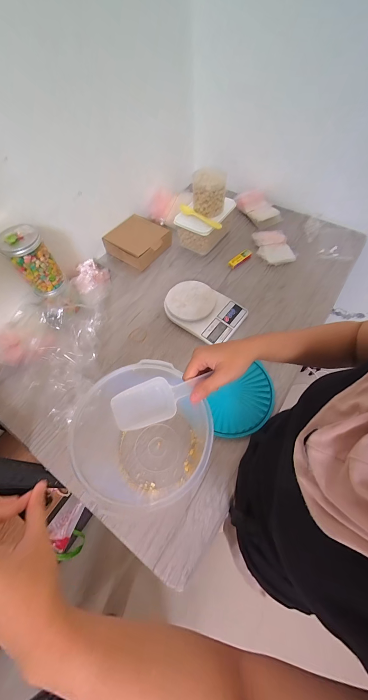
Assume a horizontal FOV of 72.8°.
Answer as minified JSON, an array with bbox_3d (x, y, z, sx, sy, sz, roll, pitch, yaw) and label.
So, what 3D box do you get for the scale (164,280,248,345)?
[{"bbox_3d":[0.055,-0.113,0.676,0.203,0.040,0.153,33,67,19],"label":"scale"}]

